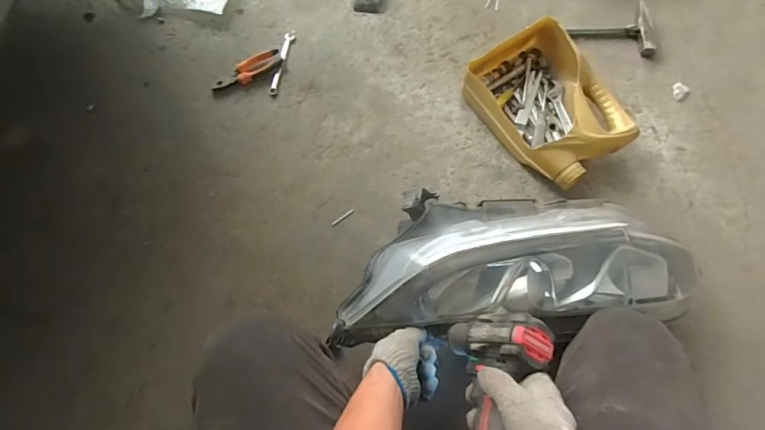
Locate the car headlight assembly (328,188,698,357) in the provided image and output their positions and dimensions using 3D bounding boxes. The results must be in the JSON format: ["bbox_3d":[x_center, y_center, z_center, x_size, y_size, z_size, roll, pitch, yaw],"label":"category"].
[{"bbox_3d":[0.213,0.072,0.645,0.554,0.157,0.185,-3,71,-8],"label":"car headlight assembly"}]

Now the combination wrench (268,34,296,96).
[{"bbox_3d":[-0.211,-0.317,0.907,0.019,0.011,0.152,12,71,4],"label":"combination wrench"}]

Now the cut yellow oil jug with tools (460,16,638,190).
[{"bbox_3d":[0.312,-0.205,0.828,0.215,0.091,0.298,-29,73,-10],"label":"cut yellow oil jug with tools"}]

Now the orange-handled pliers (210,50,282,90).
[{"bbox_3d":[-0.280,-0.296,0.899,0.150,0.017,0.044,-32,74,-11],"label":"orange-handled pliers"}]

